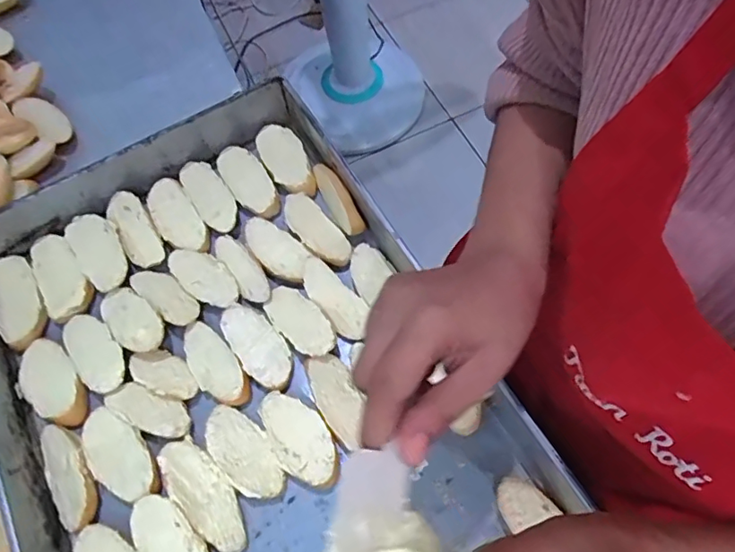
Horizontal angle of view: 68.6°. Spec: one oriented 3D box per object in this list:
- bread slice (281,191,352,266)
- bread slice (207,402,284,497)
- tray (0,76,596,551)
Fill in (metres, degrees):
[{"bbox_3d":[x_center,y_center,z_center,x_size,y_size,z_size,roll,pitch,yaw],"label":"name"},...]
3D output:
[{"bbox_3d":[-0.051,-0.045,0.532,0.037,0.019,0.093,-34,67,-12],"label":"bread slice"},{"bbox_3d":[-0.104,0.146,0.449,0.043,0.016,0.086,-32,67,-11],"label":"bread slice"},{"bbox_3d":[-0.092,0.132,0.441,0.362,0.063,0.613,-28,65,-12],"label":"tray"}]

